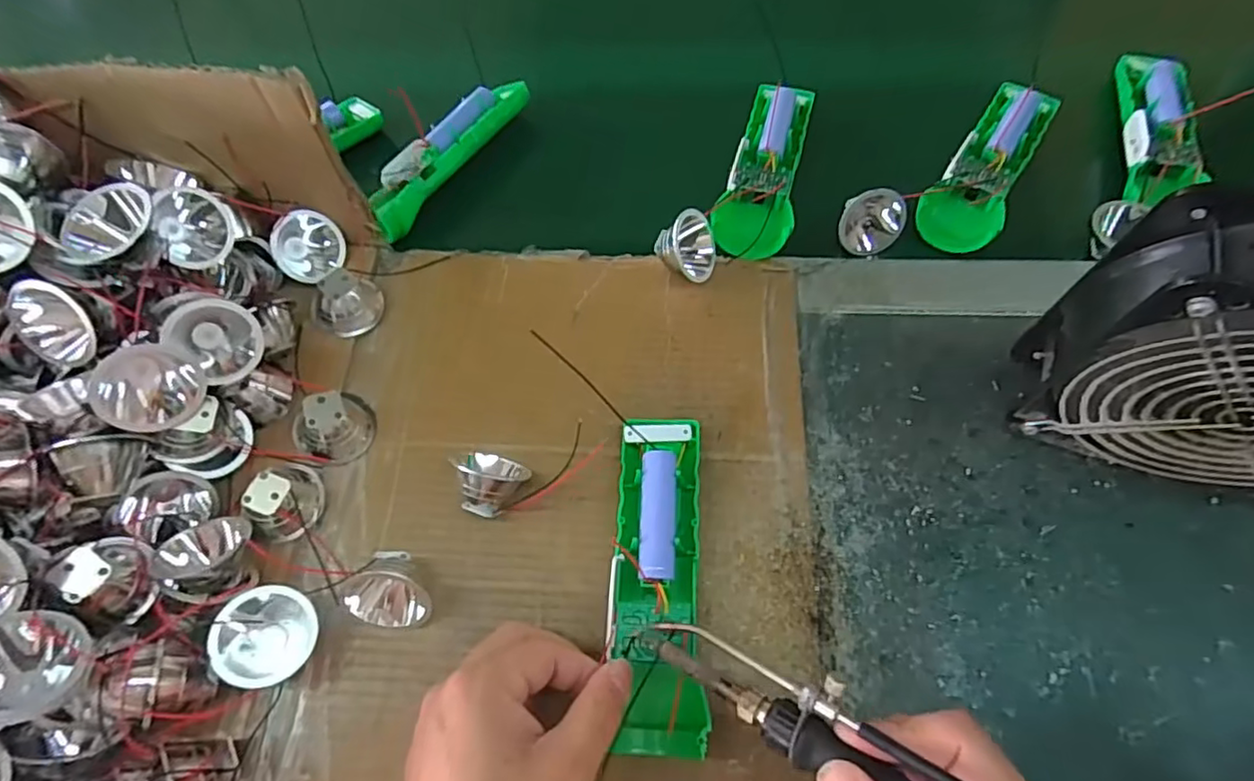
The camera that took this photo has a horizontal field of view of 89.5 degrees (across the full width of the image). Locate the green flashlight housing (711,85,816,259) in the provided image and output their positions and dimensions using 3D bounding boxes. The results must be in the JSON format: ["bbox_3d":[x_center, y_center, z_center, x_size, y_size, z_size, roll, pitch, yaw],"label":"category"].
[{"bbox_3d":[0.094,-0.155,0.429,0.049,0.023,0.141,12,66,8],"label":"green flashlight housing"}]

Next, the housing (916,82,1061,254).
[{"bbox_3d":[0.246,-0.157,0.424,0.051,0.034,0.152,30,71,14],"label":"housing"}]

